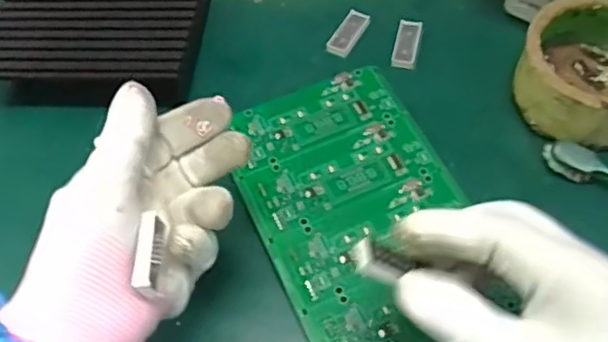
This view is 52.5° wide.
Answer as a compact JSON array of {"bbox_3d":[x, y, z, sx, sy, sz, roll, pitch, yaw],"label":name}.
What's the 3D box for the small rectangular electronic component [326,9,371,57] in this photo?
[{"bbox_3d":[0.031,-0.097,0.434,0.017,0.004,0.038,27,65,19],"label":"small rectangular electronic component"}]

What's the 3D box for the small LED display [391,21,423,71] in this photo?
[{"bbox_3d":[0.071,-0.087,0.422,0.016,0.004,0.039,10,60,11],"label":"small LED display"}]

